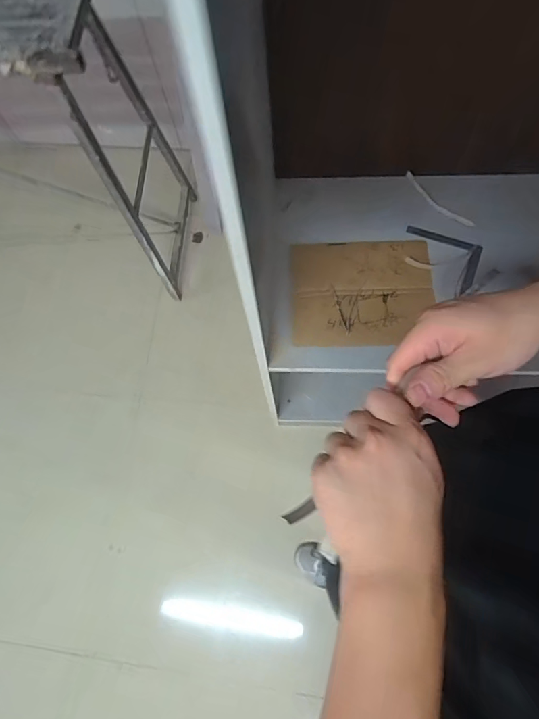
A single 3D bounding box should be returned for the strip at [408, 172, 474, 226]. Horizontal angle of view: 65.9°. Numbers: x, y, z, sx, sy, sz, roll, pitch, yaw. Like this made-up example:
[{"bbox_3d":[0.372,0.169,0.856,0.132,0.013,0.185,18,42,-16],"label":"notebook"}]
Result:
[{"bbox_3d":[0.390,-0.370,0.972,0.031,0.015,0.196,-41,73,-11],"label":"strip"}]

